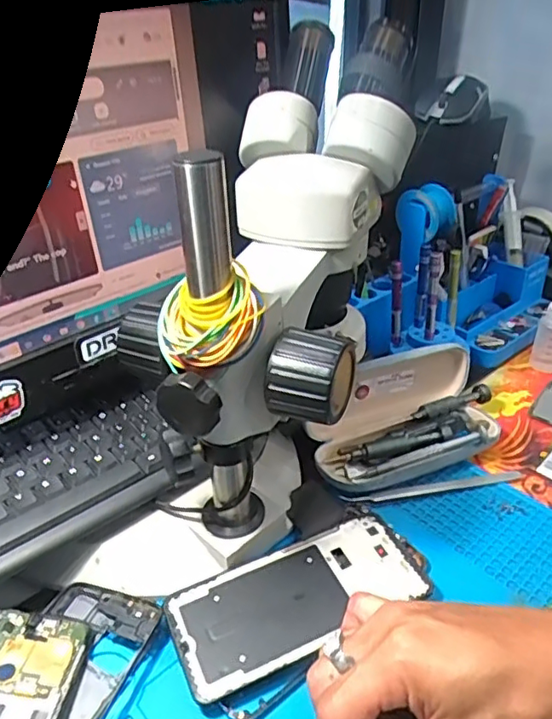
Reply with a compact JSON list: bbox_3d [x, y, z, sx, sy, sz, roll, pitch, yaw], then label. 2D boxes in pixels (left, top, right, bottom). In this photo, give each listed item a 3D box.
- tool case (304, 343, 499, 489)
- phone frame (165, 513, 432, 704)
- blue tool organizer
[{"bbox_3d":[0.114,0.044,0.481,0.176,0.074,0.094,-14,34,-18],"label":"tool case"},{"bbox_3d":[0.014,0.149,0.365,0.159,0.008,0.072,-17,36,-23],"label":"phone frame"},{"bbox_3d":[0.193,-0.089,0.596,0.235,0.144,0.140,-28,41,-35],"label":"blue tool organizer"}]

